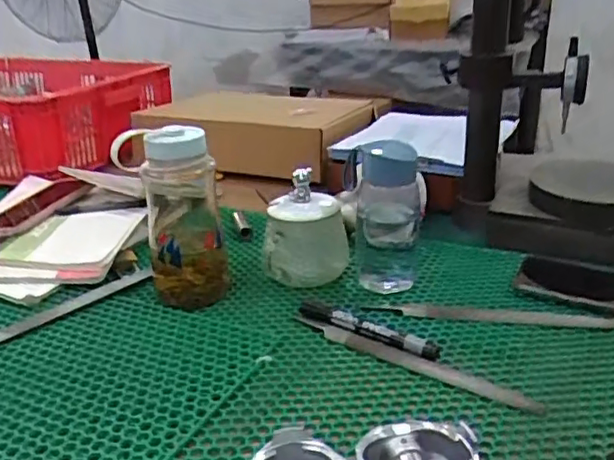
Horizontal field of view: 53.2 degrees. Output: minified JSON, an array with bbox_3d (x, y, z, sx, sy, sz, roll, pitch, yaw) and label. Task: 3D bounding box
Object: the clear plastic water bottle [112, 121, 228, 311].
[{"bbox_3d":[-0.135,-0.015,0.626,0.095,0.184,0.068,-8,24,-16],"label":"clear plastic water bottle"}]

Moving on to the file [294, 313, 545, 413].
[{"bbox_3d":[0.086,0.112,0.543,0.235,0.009,0.018,14,27,31],"label":"file"}]

